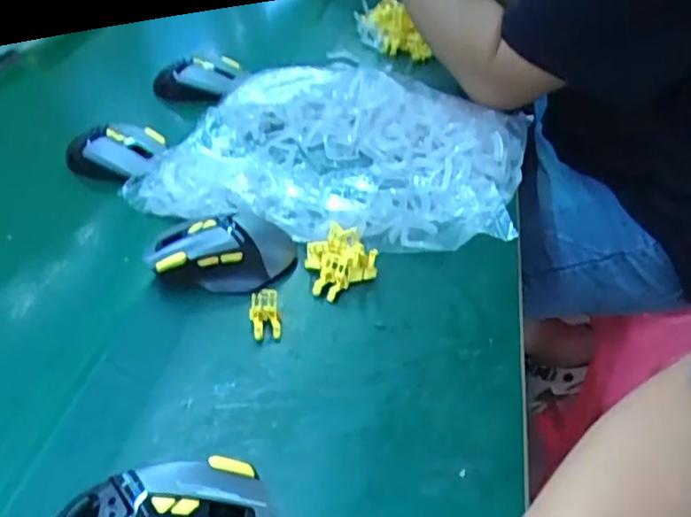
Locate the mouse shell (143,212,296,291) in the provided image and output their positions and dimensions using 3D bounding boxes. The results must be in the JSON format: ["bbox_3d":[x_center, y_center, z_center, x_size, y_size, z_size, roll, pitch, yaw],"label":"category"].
[{"bbox_3d":[-0.101,-0.004,0.510,0.123,0.039,0.061,-8,41,-9],"label":"mouse shell"}]

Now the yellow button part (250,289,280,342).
[{"bbox_3d":[-0.061,0.043,0.467,0.021,0.026,0.029,-8,41,-9],"label":"yellow button part"}]

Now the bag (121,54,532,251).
[{"bbox_3d":[-0.003,-0.129,0.672,0.365,0.051,0.346,10,41,13],"label":"bag"}]

